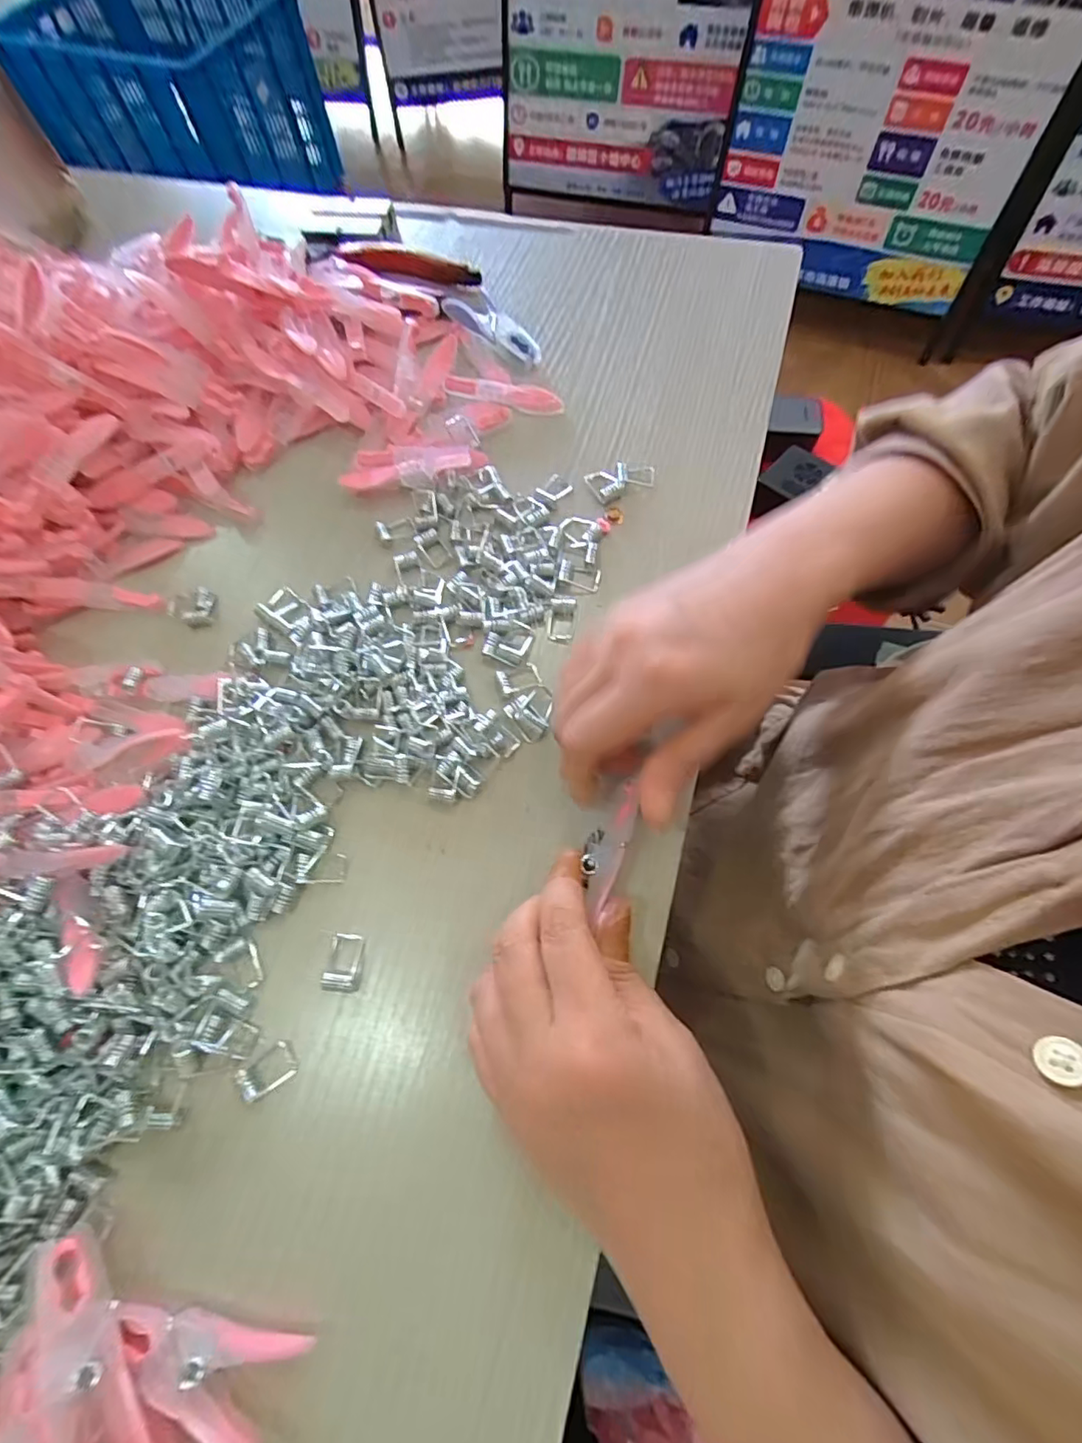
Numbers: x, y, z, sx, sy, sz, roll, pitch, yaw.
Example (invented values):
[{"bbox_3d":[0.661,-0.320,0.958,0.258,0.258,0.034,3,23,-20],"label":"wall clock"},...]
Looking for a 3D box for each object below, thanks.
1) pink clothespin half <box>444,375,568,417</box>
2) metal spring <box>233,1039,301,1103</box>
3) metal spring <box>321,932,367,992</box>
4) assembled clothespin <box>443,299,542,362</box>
[{"bbox_3d":[-0.024,-0.211,0.368,0.078,0.009,0.013,13,71,4],"label":"pink clothespin half"},{"bbox_3d":[-0.114,0.146,0.238,0.024,0.004,0.015,-36,74,-12],"label":"metal spring"},{"bbox_3d":[-0.086,0.105,0.251,0.015,0.005,0.023,7,70,2],"label":"metal spring"},{"bbox_3d":[-0.032,-0.266,0.388,0.079,0.011,0.020,36,74,12],"label":"assembled clothespin"}]

